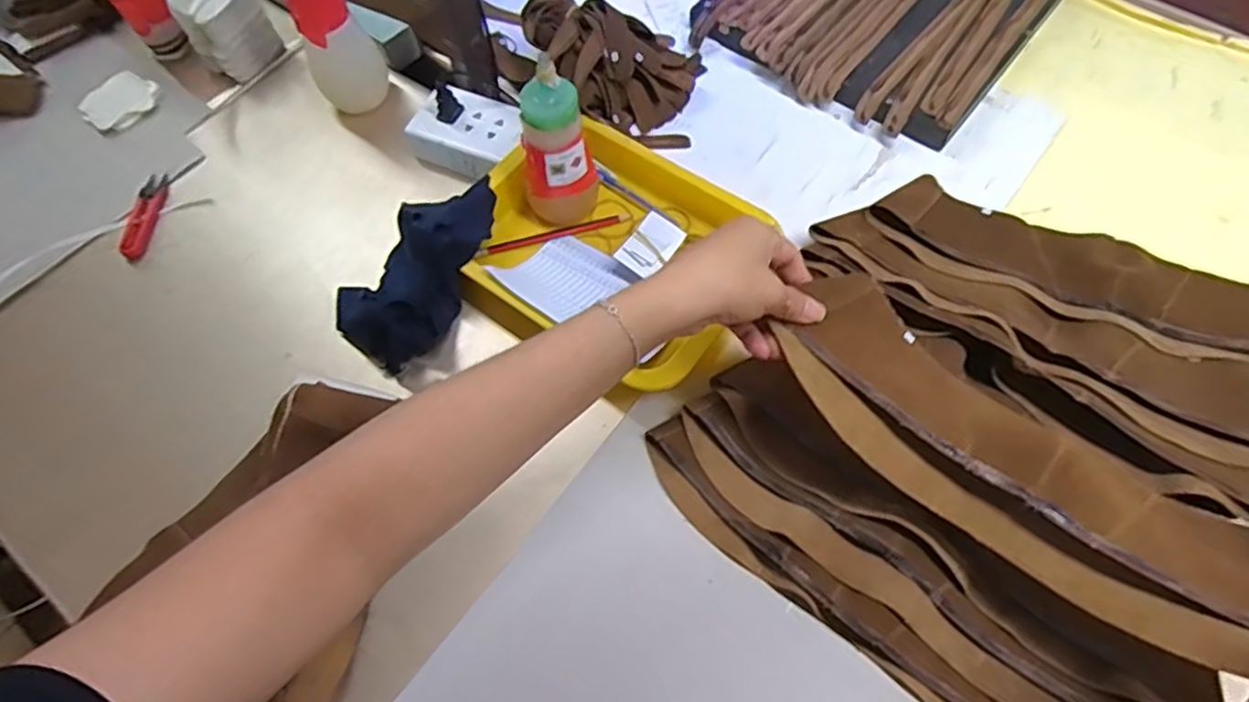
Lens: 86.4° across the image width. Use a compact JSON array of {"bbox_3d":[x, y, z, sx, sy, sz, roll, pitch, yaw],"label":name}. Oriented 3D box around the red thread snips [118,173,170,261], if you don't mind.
[{"bbox_3d":[-0.461,-0.131,0.641,0.026,0.018,0.094,-1,63,2],"label":"red thread snips"}]

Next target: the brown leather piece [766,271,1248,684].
[{"bbox_3d":[0.236,0.065,0.397,0.308,0.049,0.100,36,72,17],"label":"brown leather piece"}]

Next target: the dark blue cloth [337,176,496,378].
[{"bbox_3d":[-0.180,-0.076,0.568,0.099,0.048,0.181,18,68,11],"label":"dark blue cloth"}]

